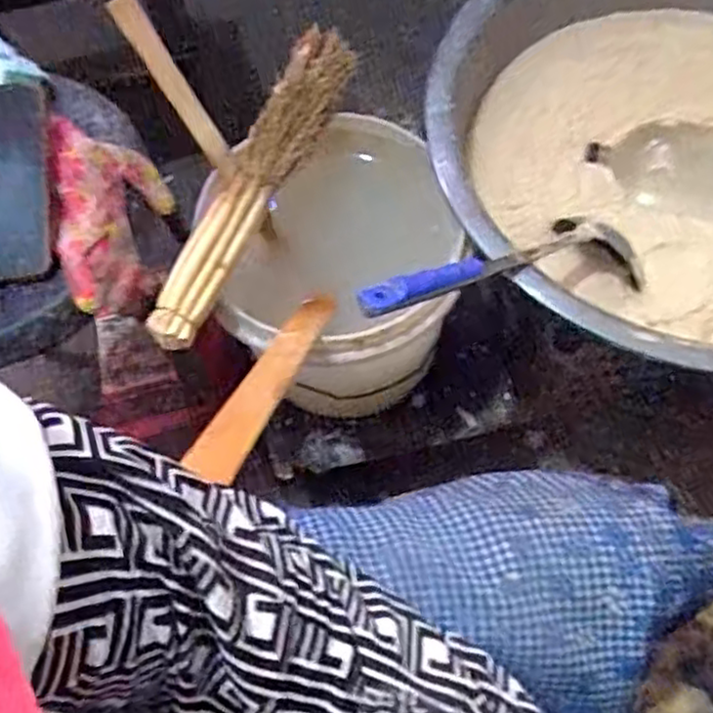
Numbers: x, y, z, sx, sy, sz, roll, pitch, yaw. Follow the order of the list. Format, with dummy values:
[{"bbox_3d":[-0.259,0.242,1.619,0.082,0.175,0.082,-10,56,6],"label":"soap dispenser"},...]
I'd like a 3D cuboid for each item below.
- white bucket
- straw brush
[{"bbox_3d":[-0.015,-0.071,0.750,0.226,0.243,0.238,-1,65,2],"label":"white bucket"},{"bbox_3d":[-0.089,-0.166,0.640,0.057,0.040,0.356,20,67,11],"label":"straw brush"}]

